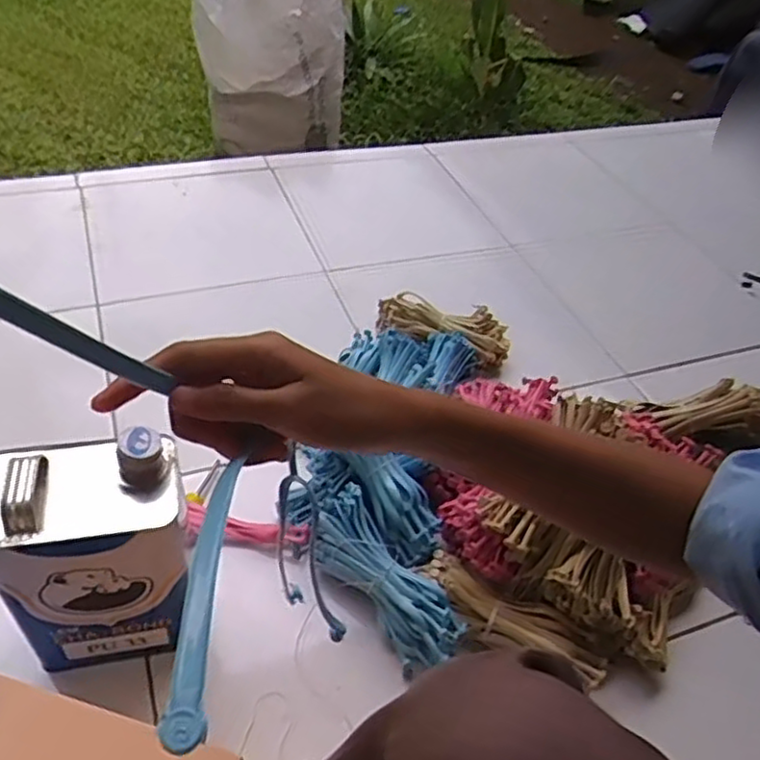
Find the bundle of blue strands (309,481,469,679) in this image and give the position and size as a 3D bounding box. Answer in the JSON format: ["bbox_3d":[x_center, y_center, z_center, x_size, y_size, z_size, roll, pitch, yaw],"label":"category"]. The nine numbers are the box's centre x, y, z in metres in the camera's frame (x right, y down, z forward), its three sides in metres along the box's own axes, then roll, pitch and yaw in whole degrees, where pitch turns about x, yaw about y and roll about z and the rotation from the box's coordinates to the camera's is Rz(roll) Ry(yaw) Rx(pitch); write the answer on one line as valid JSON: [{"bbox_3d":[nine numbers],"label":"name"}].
[{"bbox_3d":[0.004,0.228,0.781,0.080,0.060,0.209,-30,55,-32],"label":"bundle of blue strands"}]

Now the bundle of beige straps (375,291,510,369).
[{"bbox_3d":[0.100,-0.089,1.128,0.233,0.056,0.080,21,46,14],"label":"bundle of beige straps"}]

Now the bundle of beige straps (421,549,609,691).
[{"bbox_3d":[0.146,0.267,0.769,0.218,0.035,0.062,28,48,20],"label":"bundle of beige straps"}]

